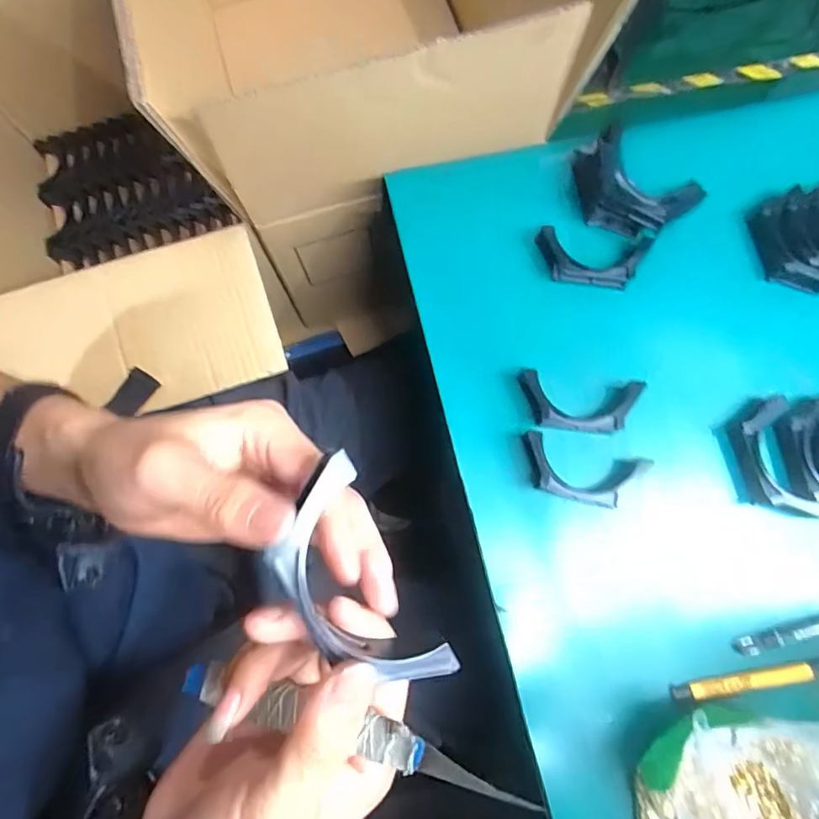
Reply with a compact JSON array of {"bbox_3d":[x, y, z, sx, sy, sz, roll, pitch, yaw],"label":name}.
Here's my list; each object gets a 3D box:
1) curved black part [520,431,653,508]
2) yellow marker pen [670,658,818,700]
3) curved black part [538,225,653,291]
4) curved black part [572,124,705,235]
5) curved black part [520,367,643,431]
[{"bbox_3d":[0.128,0.047,0.380,0.090,0.026,0.040,14,77,4],"label":"curved black part"},{"bbox_3d":[0.251,0.185,0.355,0.135,0.009,0.013,-10,76,-2],"label":"yellow marker pen"},{"bbox_3d":[0.151,-0.121,0.413,0.094,0.025,0.043,-1,76,0],"label":"curved black part"},{"bbox_3d":[0.184,-0.182,0.424,0.107,0.040,0.060,24,78,6],"label":"curved black part"},{"bbox_3d":[0.128,-0.005,0.391,0.088,0.019,0.040,7,76,2],"label":"curved black part"}]

